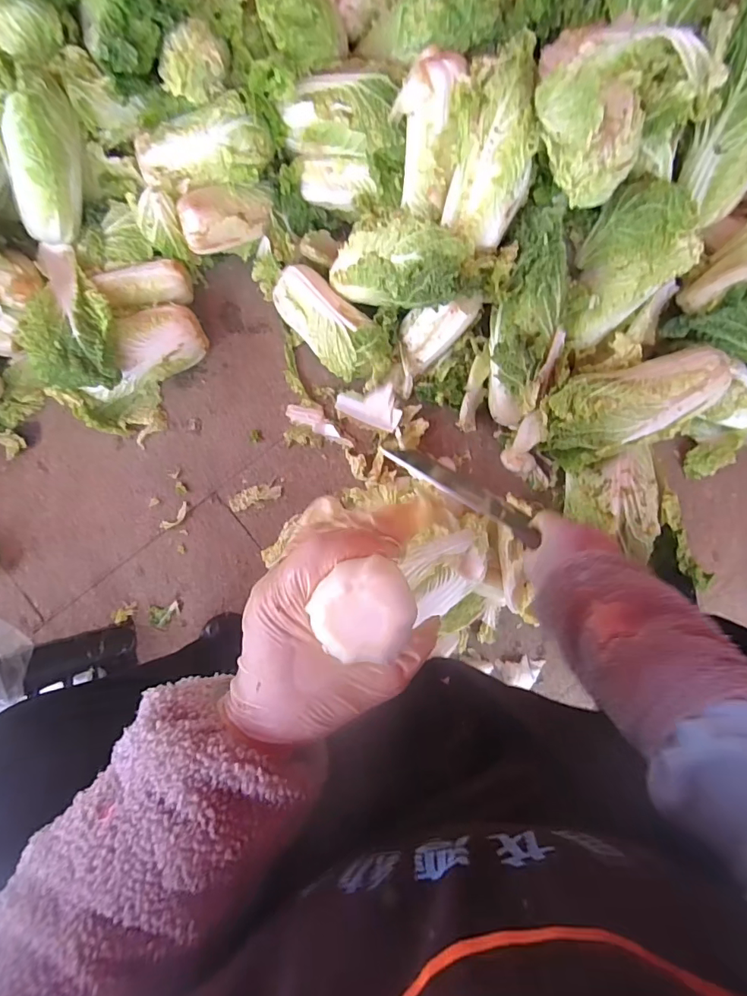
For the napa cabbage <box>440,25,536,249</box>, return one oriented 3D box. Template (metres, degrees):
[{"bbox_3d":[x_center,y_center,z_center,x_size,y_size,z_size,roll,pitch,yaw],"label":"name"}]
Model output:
[{"bbox_3d":[0.158,-0.430,0.597,0.103,0.095,0.209,24,120,23],"label":"napa cabbage"}]

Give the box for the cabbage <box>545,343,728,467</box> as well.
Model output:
[{"bbox_3d":[0.346,-0.126,0.653,0.253,0.087,0.110,-23,81,-5],"label":"cabbage"}]

